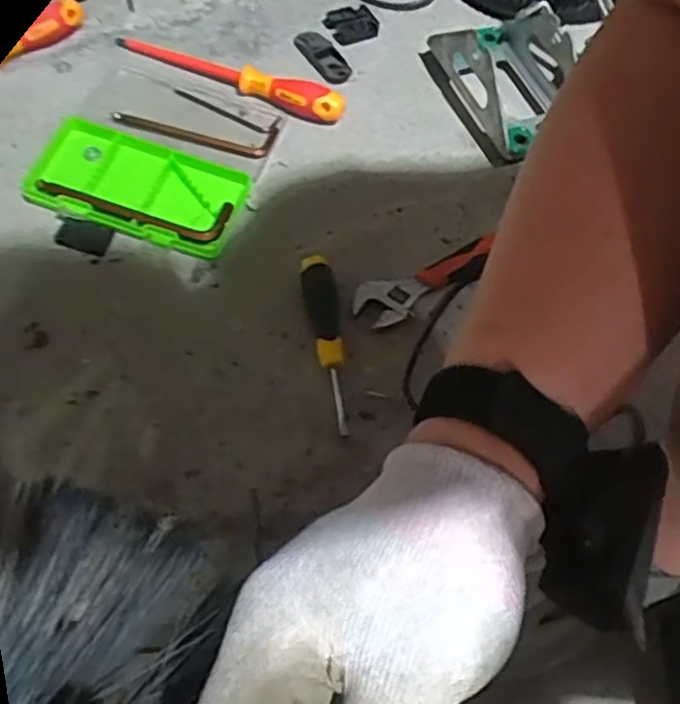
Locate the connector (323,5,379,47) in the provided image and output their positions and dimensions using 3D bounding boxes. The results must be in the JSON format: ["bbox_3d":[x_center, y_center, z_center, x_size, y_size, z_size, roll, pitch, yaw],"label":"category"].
[{"bbox_3d":[0.014,-0.366,0.801,0.058,0.010,0.048,-17,64,-13],"label":"connector"}]

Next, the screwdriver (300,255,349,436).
[{"bbox_3d":[-0.008,-0.012,0.602,0.027,0.021,0.158,-8,61,-10],"label":"screwdriver"}]

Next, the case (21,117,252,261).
[{"bbox_3d":[-0.186,-0.152,0.658,0.186,0.026,0.098,16,60,4],"label":"case"}]

